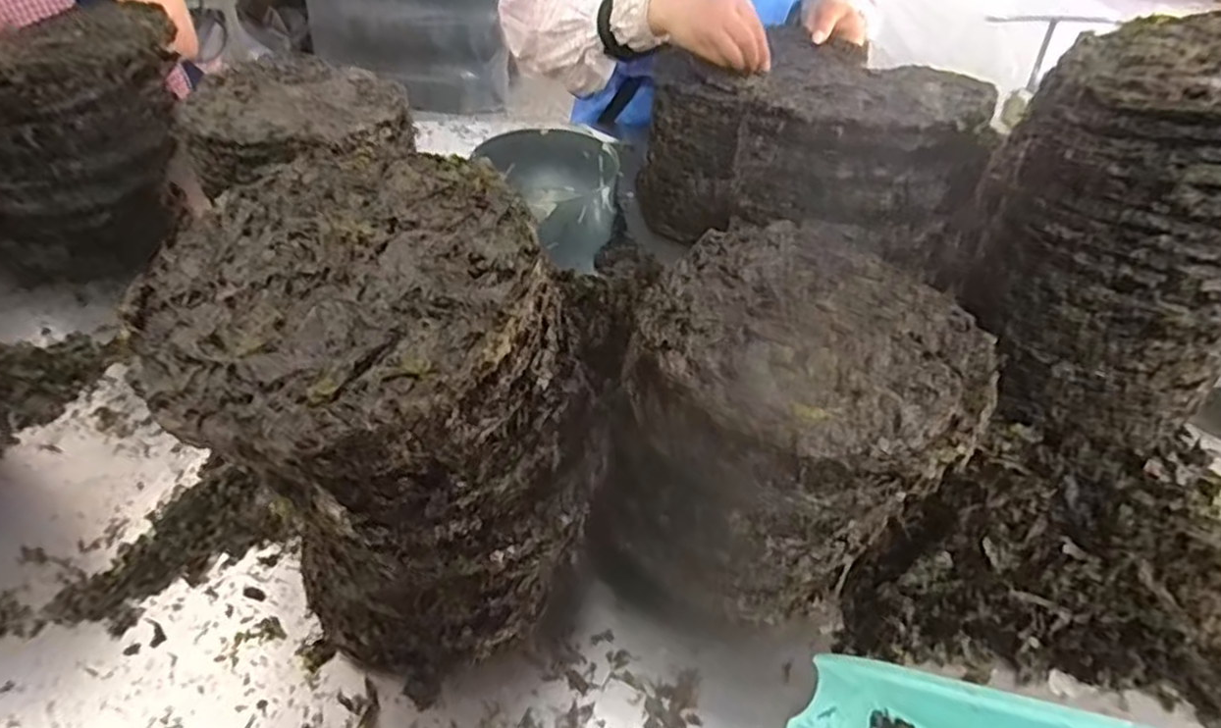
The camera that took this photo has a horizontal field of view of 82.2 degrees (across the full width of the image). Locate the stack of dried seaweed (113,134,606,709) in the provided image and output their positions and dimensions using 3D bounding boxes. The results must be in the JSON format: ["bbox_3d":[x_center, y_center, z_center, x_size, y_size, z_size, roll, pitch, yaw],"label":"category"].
[{"bbox_3d":[-0.123,0.057,0.438,0.212,0.296,0.204,30,51,27],"label":"stack of dried seaweed"}]

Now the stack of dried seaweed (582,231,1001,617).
[{"bbox_3d":[0.122,0.045,0.472,0.197,0.190,0.202,24,49,23],"label":"stack of dried seaweed"}]

